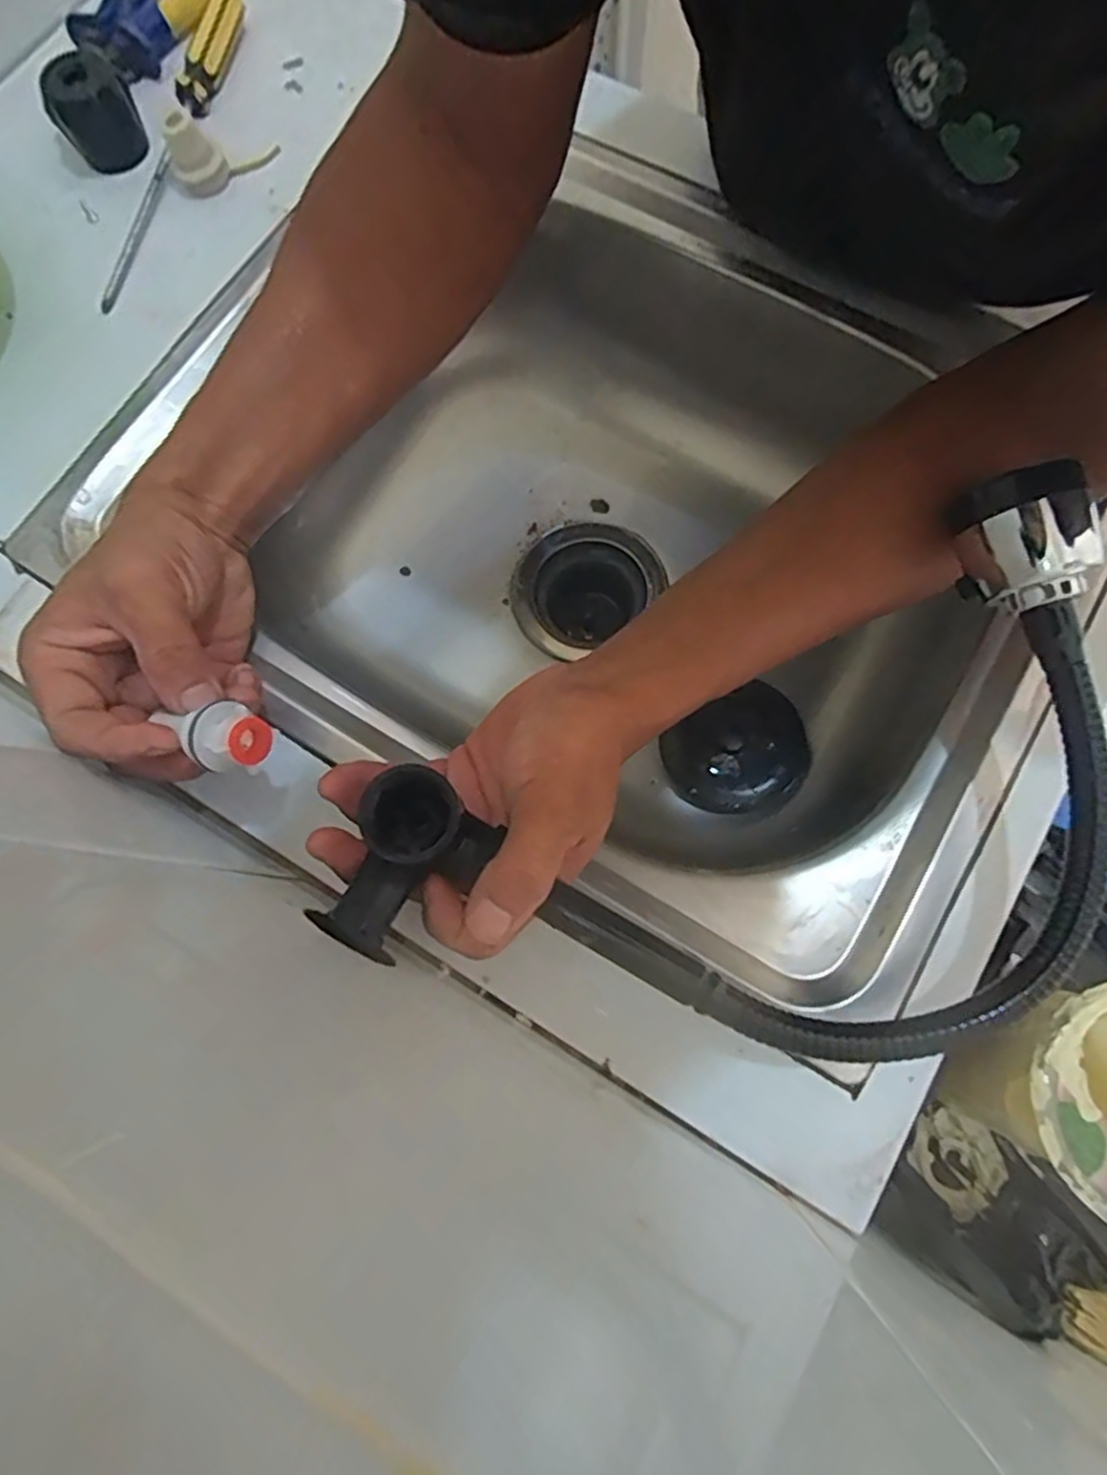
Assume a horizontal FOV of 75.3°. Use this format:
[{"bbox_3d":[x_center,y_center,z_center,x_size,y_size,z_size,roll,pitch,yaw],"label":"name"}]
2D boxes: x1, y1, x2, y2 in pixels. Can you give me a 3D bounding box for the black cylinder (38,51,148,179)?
[{"bbox_3d":[-0.272,-0.369,0.426,0.043,0.043,0.044,-35,77,-8],"label":"black cylinder"}]

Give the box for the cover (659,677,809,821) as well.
[{"bbox_3d":[0.118,0.011,0.465,0.089,0.015,0.085,-30,53,10],"label":"cover"}]

